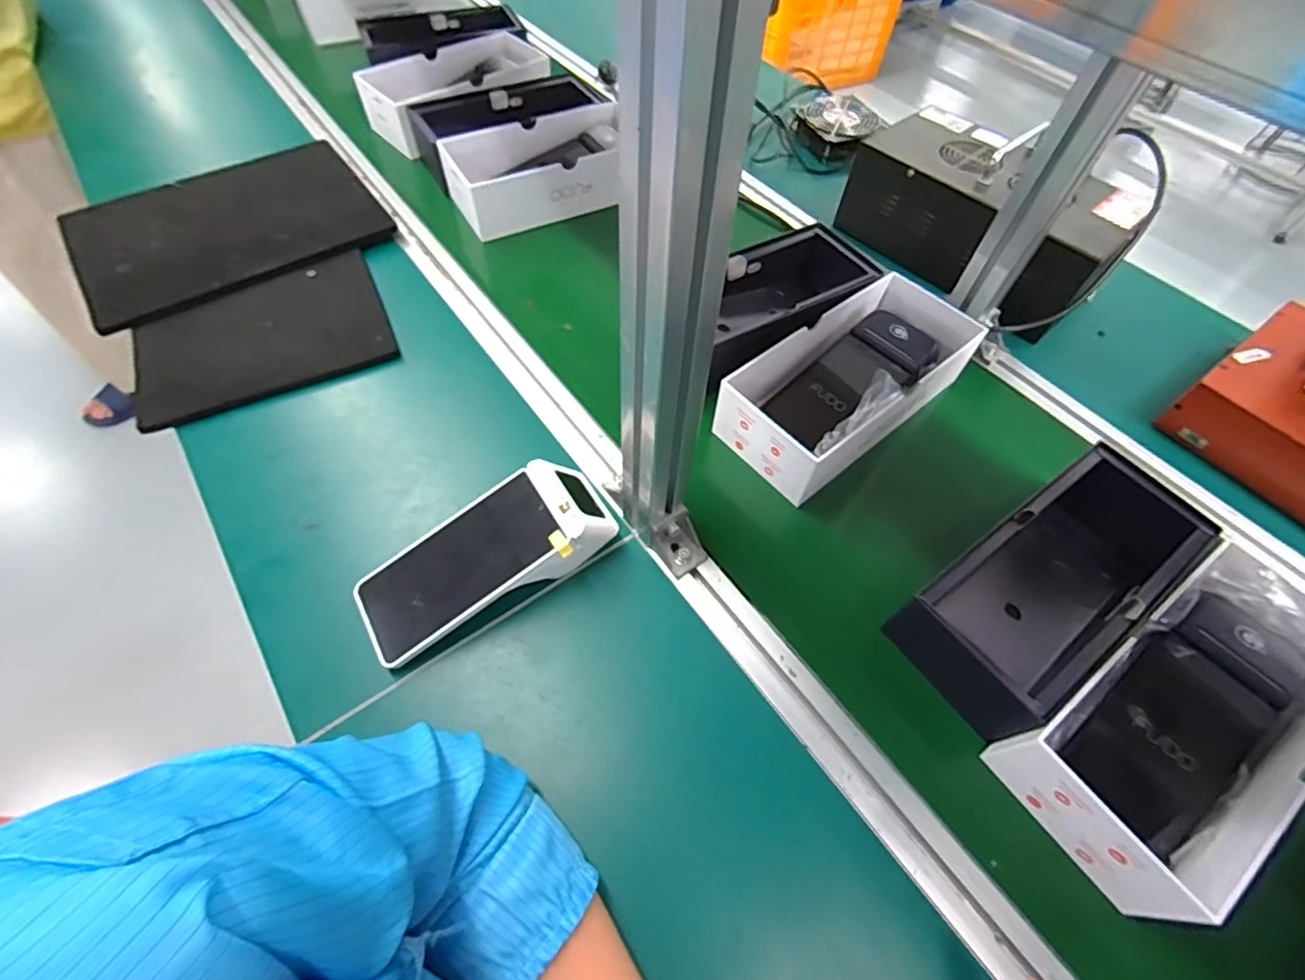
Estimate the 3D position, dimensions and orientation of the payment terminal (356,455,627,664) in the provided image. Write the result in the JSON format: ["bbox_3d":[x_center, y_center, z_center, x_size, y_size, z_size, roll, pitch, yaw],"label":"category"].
[{"bbox_3d":[-0.133,0.050,0.457,0.205,0.060,0.087,-25,61,-21],"label":"payment terminal"}]

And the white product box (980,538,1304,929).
[{"bbox_3d":[0.383,0.158,0.410,0.262,0.064,0.123,-31,66,-17],"label":"white product box"}]

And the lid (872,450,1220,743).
[{"bbox_3d":[0.324,0.073,0.464,0.253,0.072,0.113,-31,66,-17],"label":"lid"}]

